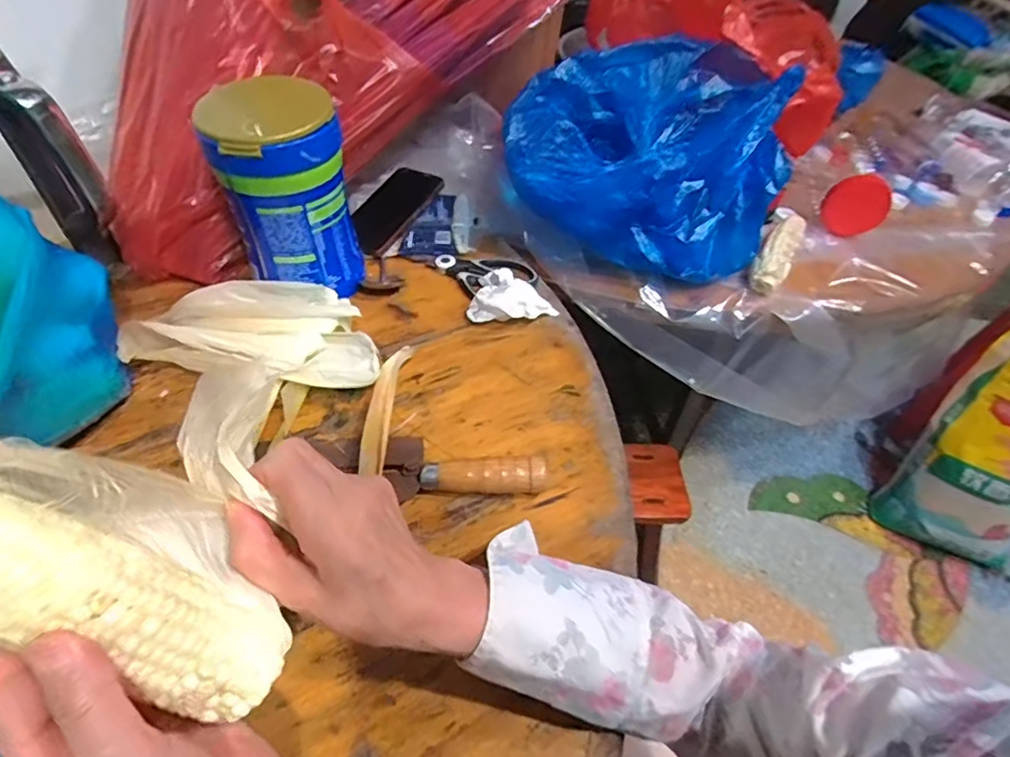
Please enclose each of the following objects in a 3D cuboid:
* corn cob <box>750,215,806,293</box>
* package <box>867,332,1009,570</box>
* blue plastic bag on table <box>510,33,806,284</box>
[{"bbox_3d":[0.360,-0.168,0.732,0.041,0.042,0.134,26,52,19],"label":"corn cob"},{"bbox_3d":[1.044,0.174,1.164,0.260,0.491,0.121,25,31,18],"label":"package"},{"bbox_3d":[0.164,-0.257,0.676,0.309,0.229,0.162,4,48,0],"label":"blue plastic bag on table"}]

